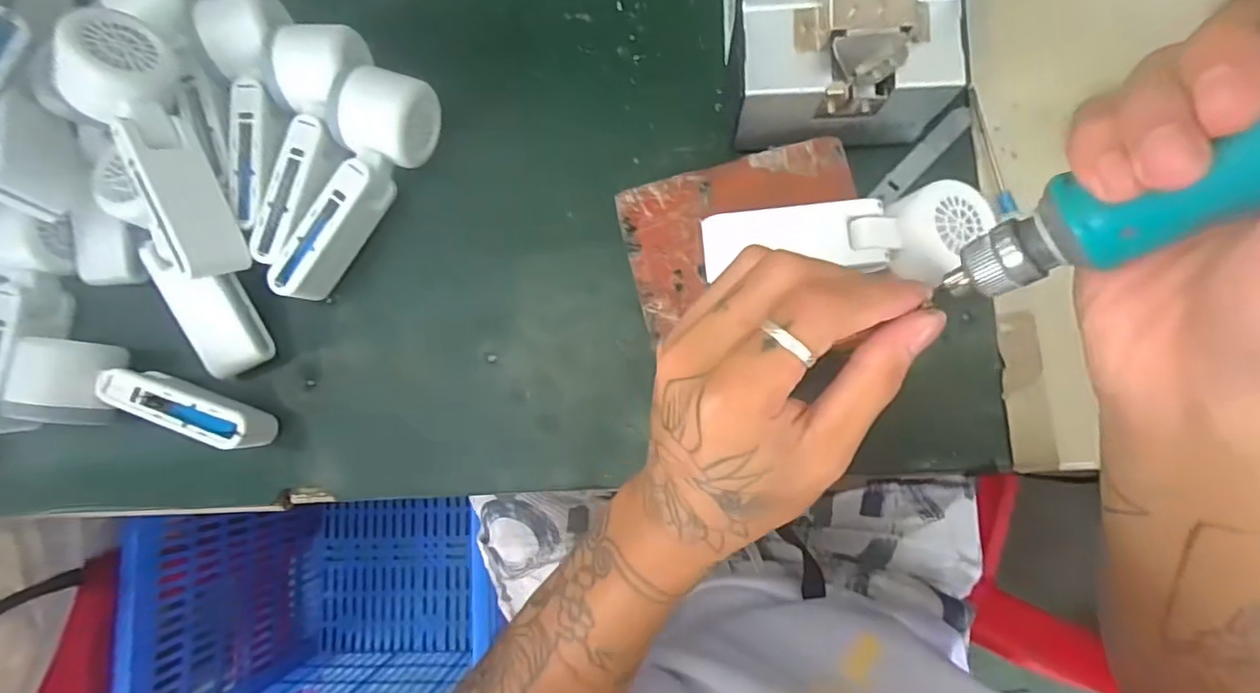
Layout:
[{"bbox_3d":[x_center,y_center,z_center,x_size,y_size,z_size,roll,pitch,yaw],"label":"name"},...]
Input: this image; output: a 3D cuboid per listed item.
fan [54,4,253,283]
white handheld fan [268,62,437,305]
[{"bbox_3d":[-0.298,-0.123,0.376,0.038,0.055,0.164,-14,102,45],"label":"fan"},{"bbox_3d":[-0.181,-0.104,0.400,0.051,0.048,0.159,21,87,6],"label":"white handheld fan"}]

